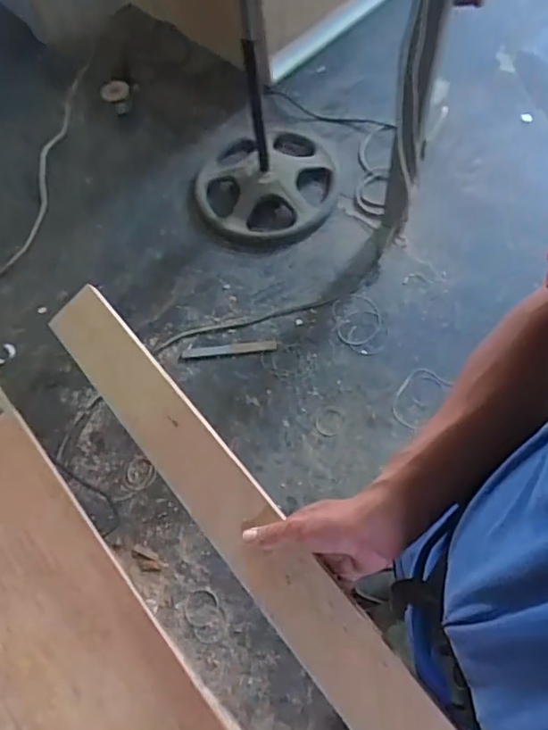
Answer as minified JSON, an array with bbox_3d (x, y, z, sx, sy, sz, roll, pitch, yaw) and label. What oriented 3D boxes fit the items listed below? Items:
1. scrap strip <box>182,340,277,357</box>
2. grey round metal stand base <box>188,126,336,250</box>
[{"bbox_3d":[-0.131,-0.049,1.655,0.274,0.008,0.032,-5,63,3],"label":"scrap strip"},{"bbox_3d":[-0.033,-0.597,1.896,0.479,0.146,0.438,-9,63,0],"label":"grey round metal stand base"}]

